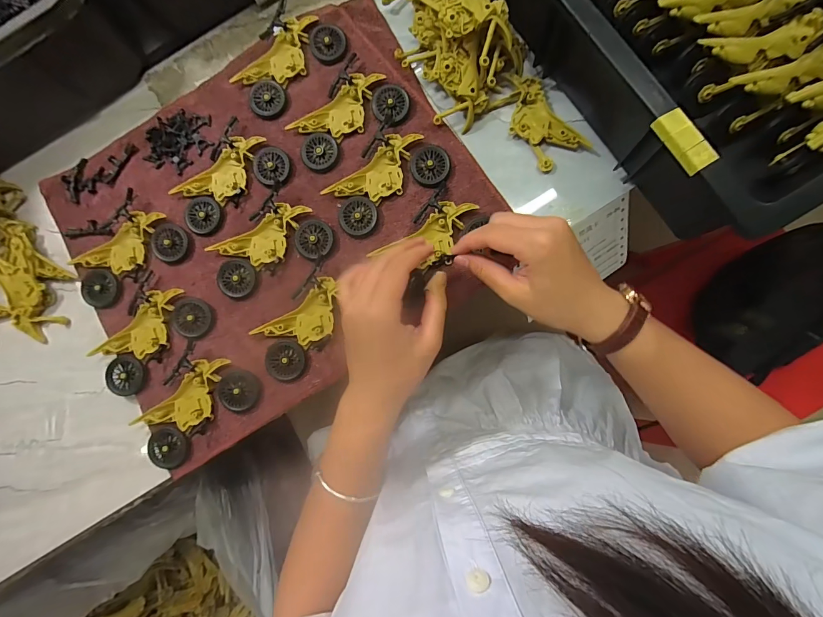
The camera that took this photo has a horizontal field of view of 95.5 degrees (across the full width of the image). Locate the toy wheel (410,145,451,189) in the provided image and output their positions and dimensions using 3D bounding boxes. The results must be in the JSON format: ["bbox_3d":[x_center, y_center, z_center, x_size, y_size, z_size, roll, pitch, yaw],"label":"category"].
[{"bbox_3d":[0.018,-0.134,0.352,0.035,0.008,0.038,0,85,5],"label":"toy wheel"}]

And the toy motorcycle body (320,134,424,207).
[{"bbox_3d":[-0.028,-0.127,0.355,0.097,0.009,0.046,-40,83,1],"label":"toy motorcycle body"}]

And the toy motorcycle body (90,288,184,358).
[{"bbox_3d":[-0.257,0.021,0.364,0.046,0.012,0.097,42,90,7],"label":"toy motorcycle body"}]

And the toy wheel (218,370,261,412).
[{"bbox_3d":[-0.158,0.075,0.346,0.036,0.008,0.035,0,85,5],"label":"toy wheel"}]

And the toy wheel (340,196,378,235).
[{"bbox_3d":[-0.051,-0.088,0.356,0.035,0.007,0.035,0,85,5],"label":"toy wheel"}]

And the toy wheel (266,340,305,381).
[{"bbox_3d":[-0.117,0.048,0.345,0.035,0.006,0.036,0,85,5],"label":"toy wheel"}]

